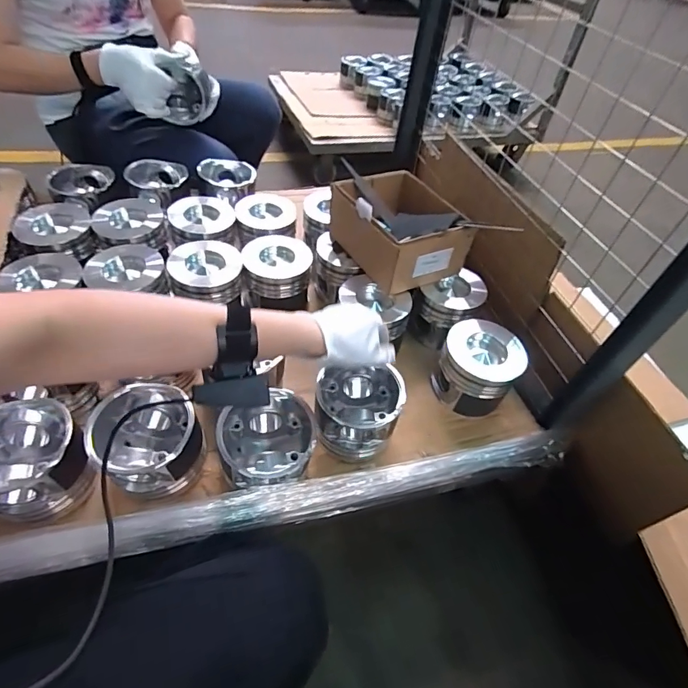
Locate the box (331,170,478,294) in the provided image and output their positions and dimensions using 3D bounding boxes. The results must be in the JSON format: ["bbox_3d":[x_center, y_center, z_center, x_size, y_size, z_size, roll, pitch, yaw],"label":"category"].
[{"bbox_3d":[0.088,-0.193,0.699,0.154,0.090,0.200,-23,55,-24],"label":"box"}]

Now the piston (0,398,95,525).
[{"bbox_3d":[-0.352,0.133,0.483,0.102,0.090,0.111,3,49,-4],"label":"piston"}]

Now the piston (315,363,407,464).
[{"bbox_3d":[0.018,0.090,0.576,0.109,0.106,0.103,-6,50,-11],"label":"piston"}]

